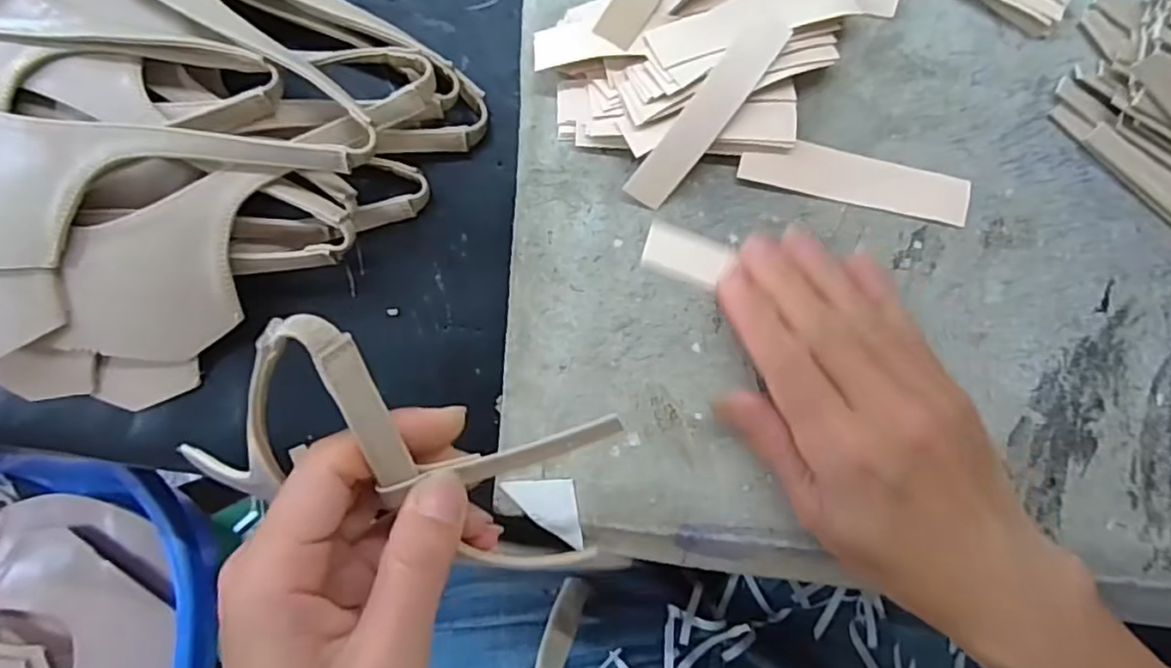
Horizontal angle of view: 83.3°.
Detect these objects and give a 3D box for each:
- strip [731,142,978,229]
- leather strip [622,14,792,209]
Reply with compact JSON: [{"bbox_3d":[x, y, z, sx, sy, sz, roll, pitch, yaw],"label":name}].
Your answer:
[{"bbox_3d":[0.108,-0.062,0.263,0.091,0.004,0.018,12,89,2],"label":"strip"},{"bbox_3d":[0.047,-0.086,0.255,0.017,0.017,0.080,37,90,2],"label":"leather strip"}]

